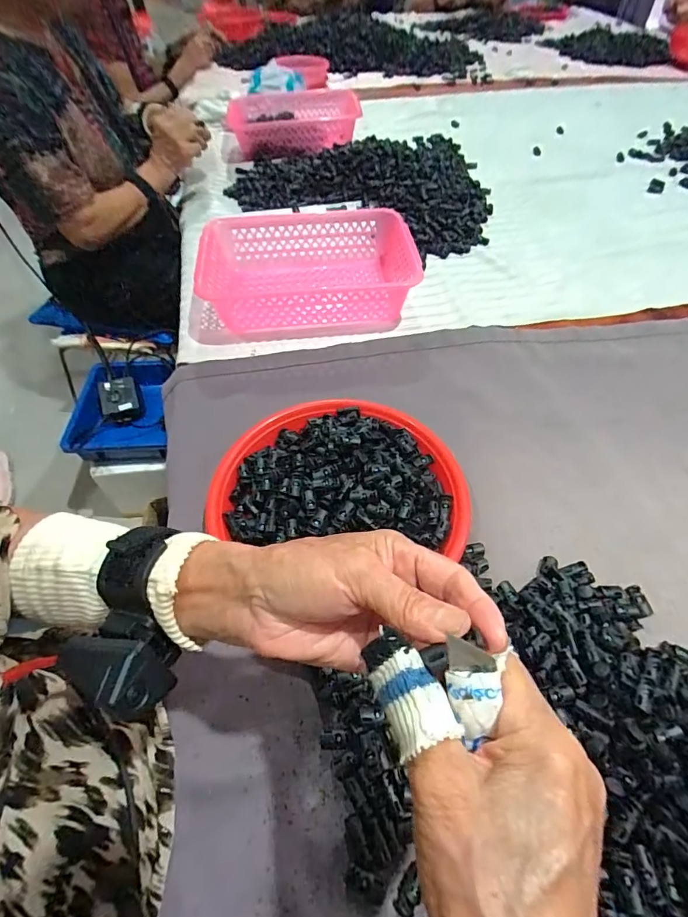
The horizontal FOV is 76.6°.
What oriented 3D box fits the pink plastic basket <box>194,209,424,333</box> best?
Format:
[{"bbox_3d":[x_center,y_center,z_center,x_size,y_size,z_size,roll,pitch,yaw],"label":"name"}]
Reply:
[{"bbox_3d":[-0.045,-0.287,0.662,0.314,0.078,0.217,-5,54,-3],"label":"pink plastic basket"}]

